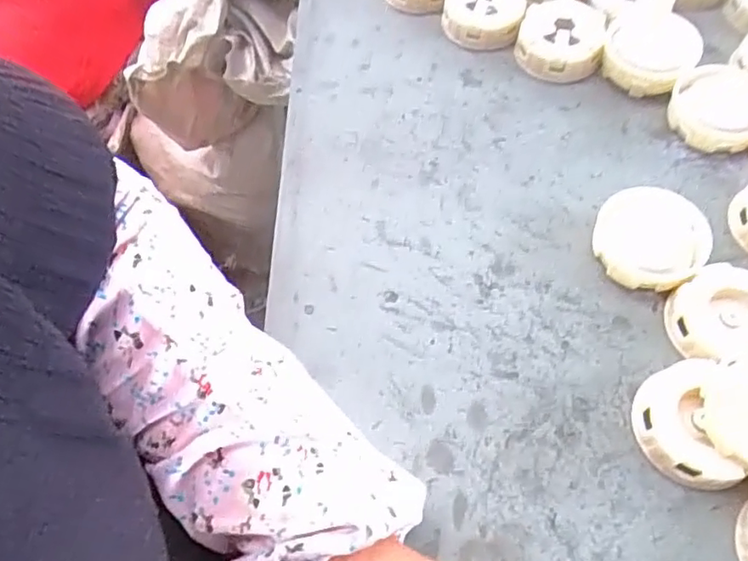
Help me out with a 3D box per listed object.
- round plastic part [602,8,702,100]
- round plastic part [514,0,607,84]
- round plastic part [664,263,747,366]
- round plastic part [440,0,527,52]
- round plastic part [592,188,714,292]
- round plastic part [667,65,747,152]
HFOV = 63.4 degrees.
[{"bbox_3d":[0.203,-0.169,0.446,0.063,0.026,0.074,22,65,14],"label":"round plastic part"},{"bbox_3d":[0.139,-0.181,0.453,0.061,0.022,0.072,13,63,9],"label":"round plastic part"},{"bbox_3d":[0.199,0.020,0.345,0.066,0.022,0.052,-12,62,-4],"label":"round plastic part"},{"bbox_3d":[0.085,-0.212,0.469,0.061,0.018,0.066,-1,61,2],"label":"round plastic part"},{"bbox_3d":[0.167,-0.025,0.368,0.062,0.026,0.060,-1,61,2],"label":"round plastic part"},{"bbox_3d":[0.240,-0.119,0.422,0.063,0.022,0.076,21,64,13],"label":"round plastic part"}]

